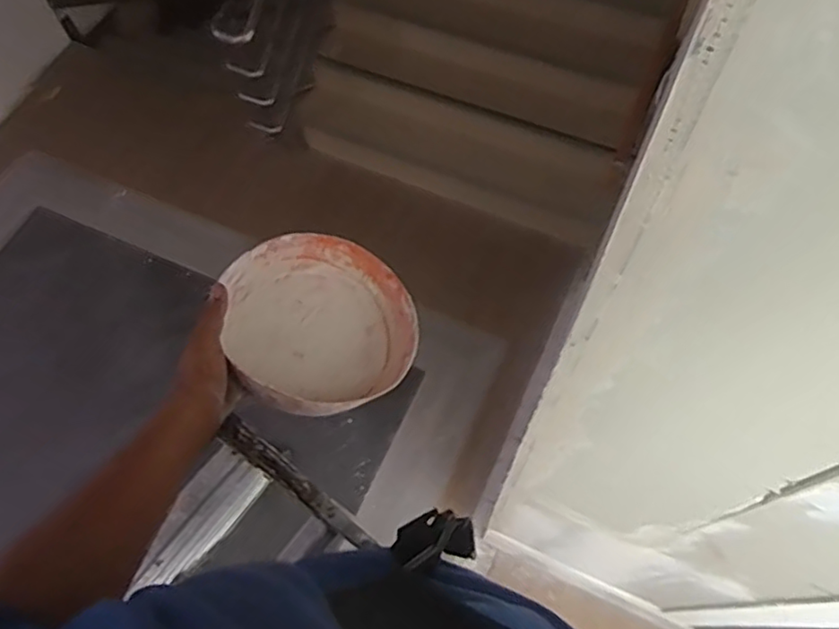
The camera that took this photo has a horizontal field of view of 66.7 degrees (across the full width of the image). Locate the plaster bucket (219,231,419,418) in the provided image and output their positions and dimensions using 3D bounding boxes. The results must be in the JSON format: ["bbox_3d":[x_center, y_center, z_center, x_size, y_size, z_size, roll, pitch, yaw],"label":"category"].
[{"bbox_3d":[-0.109,0.018,0.698,0.196,0.090,0.196,9,62,-18],"label":"plaster bucket"}]

